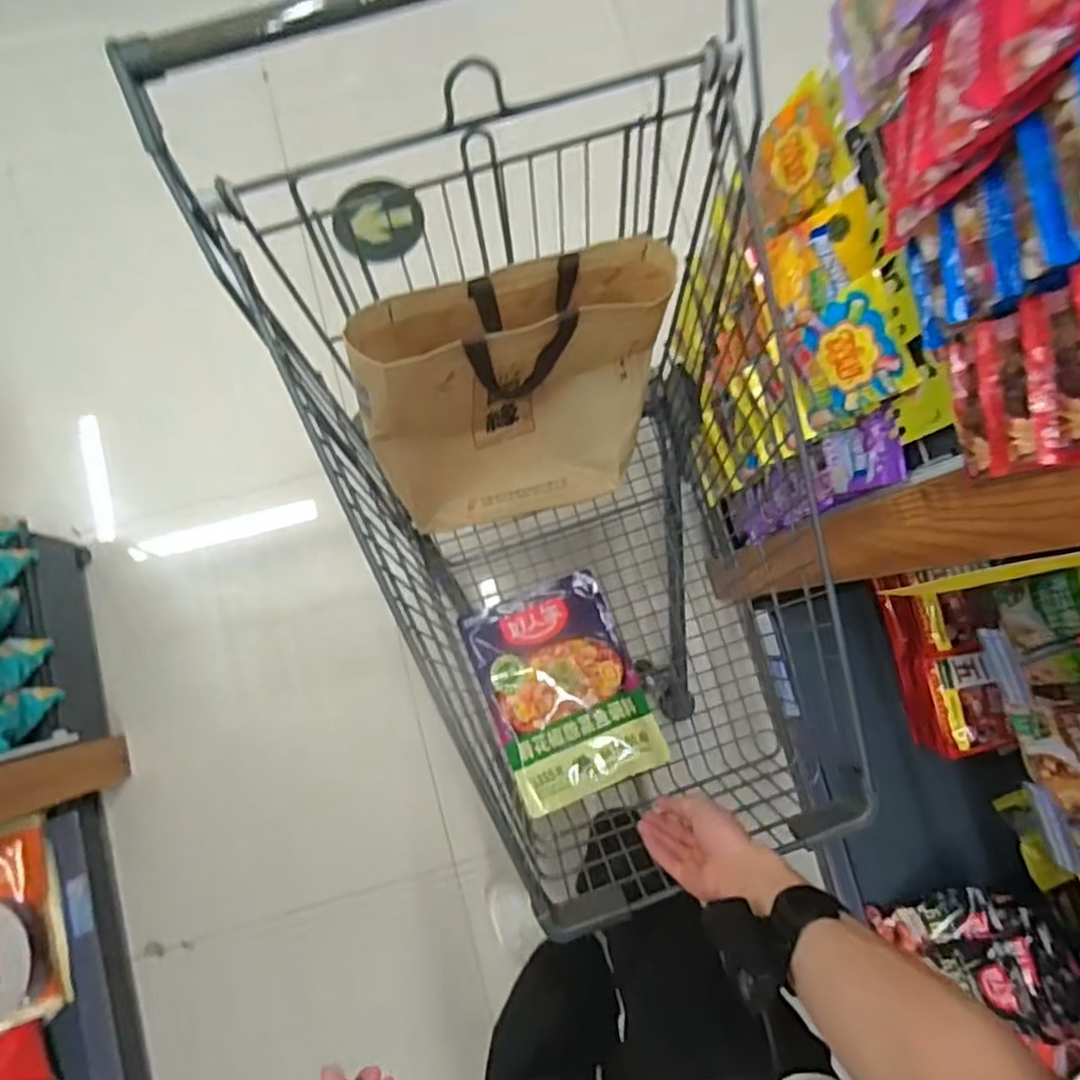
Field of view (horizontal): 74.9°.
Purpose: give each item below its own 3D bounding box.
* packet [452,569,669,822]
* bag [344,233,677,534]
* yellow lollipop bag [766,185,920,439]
[{"bbox_3d":[0.028,0.190,0.919,0.194,0.027,0.270,-21,73,-5],"label":"packet"},{"bbox_3d":[-0.019,-0.156,0.854,0.361,0.353,0.089,-19,54,-13],"label":"bag"},{"bbox_3d":[0.310,-0.232,0.728,0.050,0.155,0.216,-8,89,-29],"label":"yellow lollipop bag"}]

